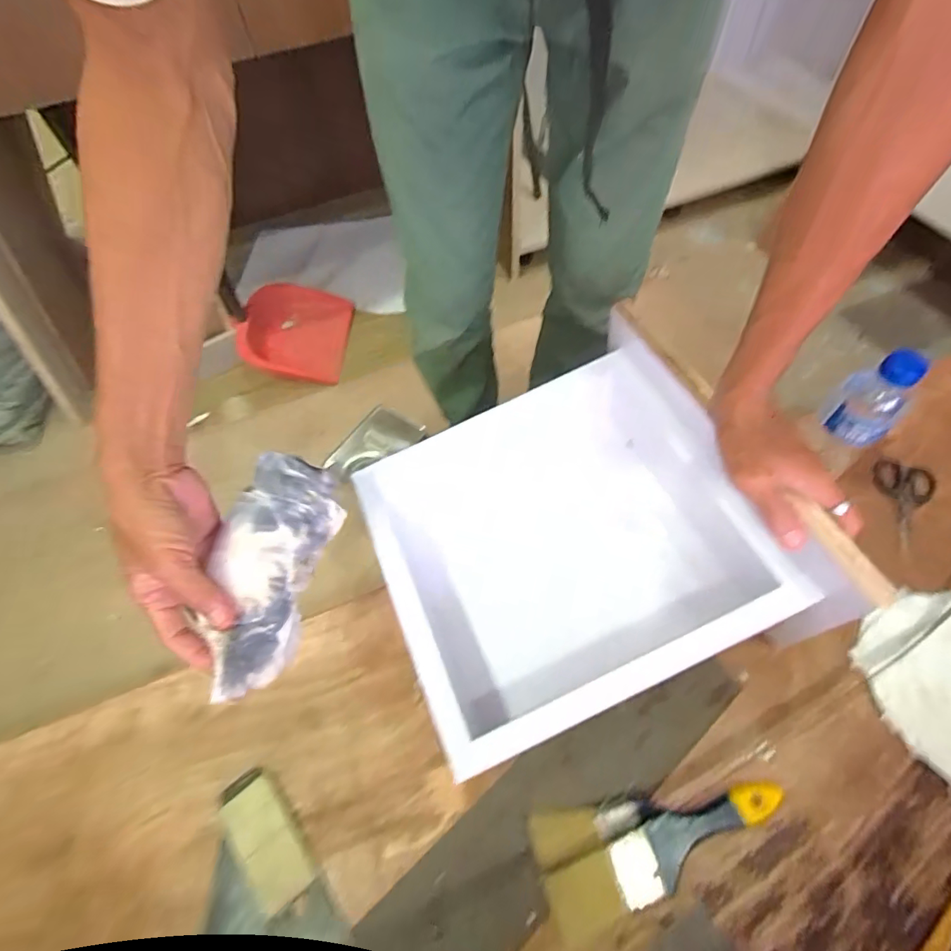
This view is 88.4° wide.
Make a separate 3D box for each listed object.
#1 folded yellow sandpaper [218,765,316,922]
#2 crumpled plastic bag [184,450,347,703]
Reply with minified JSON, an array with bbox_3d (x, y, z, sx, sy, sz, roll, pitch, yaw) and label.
[{"bbox_3d":[-0.190,0.326,0.442,0.047,0.012,0.106,-38,66,-19],"label":"folded yellow sandpaper"},{"bbox_3d":[-0.162,0.074,0.391,0.063,0.056,0.181,8,74,6],"label":"crumpled plastic bag"}]

